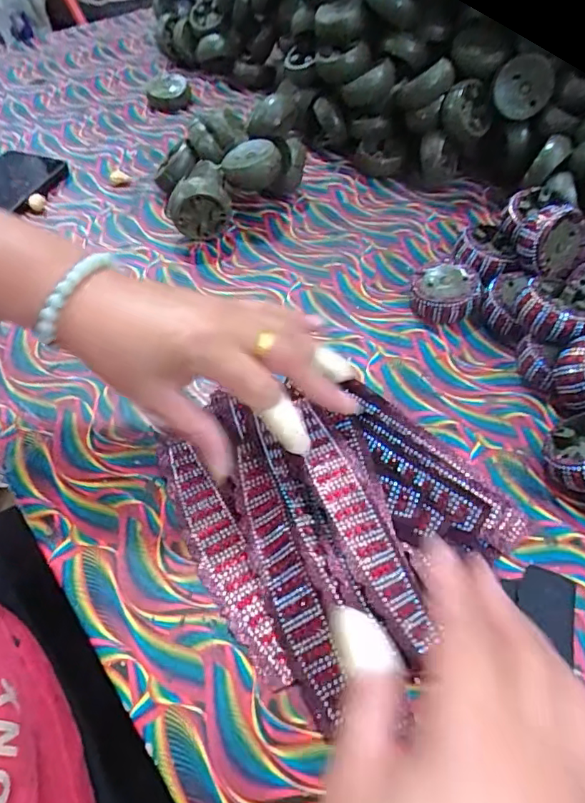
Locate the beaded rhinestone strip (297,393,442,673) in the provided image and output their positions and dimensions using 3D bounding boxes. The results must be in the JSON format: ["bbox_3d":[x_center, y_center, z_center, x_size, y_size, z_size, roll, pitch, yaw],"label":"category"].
[{"bbox_3d":[0.036,0.066,0.293,0.030,0.004,0.144,-12,60,-27],"label":"beaded rhinestone strip"}]

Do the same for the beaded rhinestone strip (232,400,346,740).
[{"bbox_3d":[-0.010,0.081,0.293,0.028,0.005,0.175,-31,58,13],"label":"beaded rhinestone strip"}]

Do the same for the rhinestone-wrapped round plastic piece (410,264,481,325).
[{"bbox_3d":[0.121,-0.086,0.423,0.050,0.023,0.051,0,52,0],"label":"rhinestone-wrapped round plastic piece"}]

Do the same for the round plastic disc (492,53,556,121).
[{"bbox_3d":[0.210,-0.284,0.480,0.052,0.050,0.016,2,52,2],"label":"round plastic disc"}]

